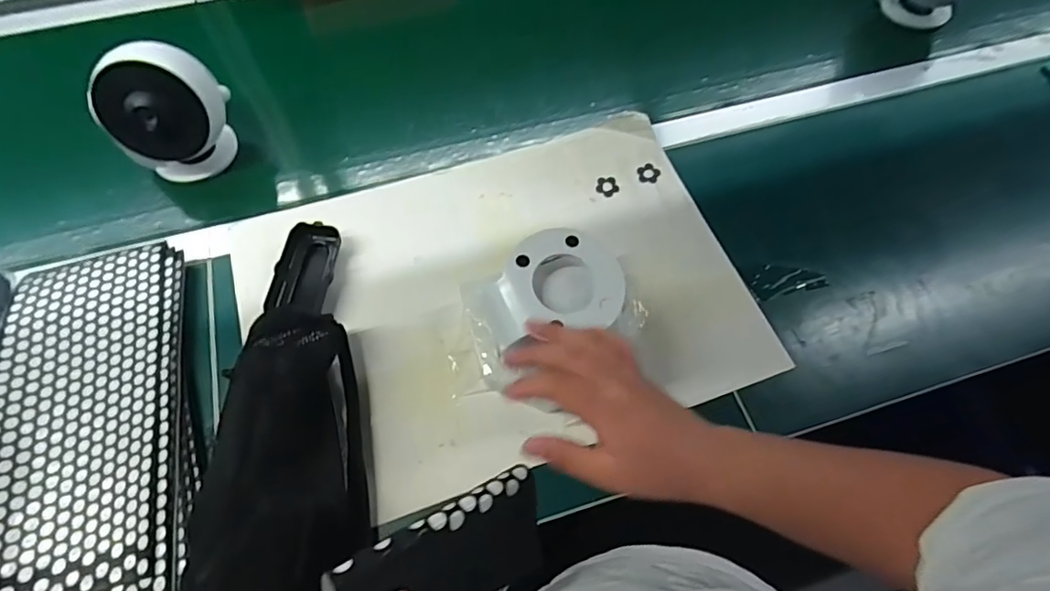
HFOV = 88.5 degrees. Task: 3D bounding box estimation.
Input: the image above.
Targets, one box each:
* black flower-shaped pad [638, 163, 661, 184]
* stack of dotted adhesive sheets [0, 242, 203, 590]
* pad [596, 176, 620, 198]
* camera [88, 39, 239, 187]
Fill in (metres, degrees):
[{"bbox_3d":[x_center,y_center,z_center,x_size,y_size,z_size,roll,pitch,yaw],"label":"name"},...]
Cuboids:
[{"bbox_3d":[0.144,-0.143,0.629,0.025,0.004,0.029,25,65,9],"label":"black flower-shaped pad"},{"bbox_3d":[-0.379,0.103,0.475,0.156,0.024,0.340,-12,65,-9],"label":"stack of dotted adhesive sheets"},{"bbox_3d":[0.096,-0.126,0.622,0.026,0.004,0.029,0,63,-4],"label":"pad"},{"bbox_3d":[-0.387,-0.194,0.585,0.116,0.137,0.071,-6,64,-6],"label":"camera"}]

